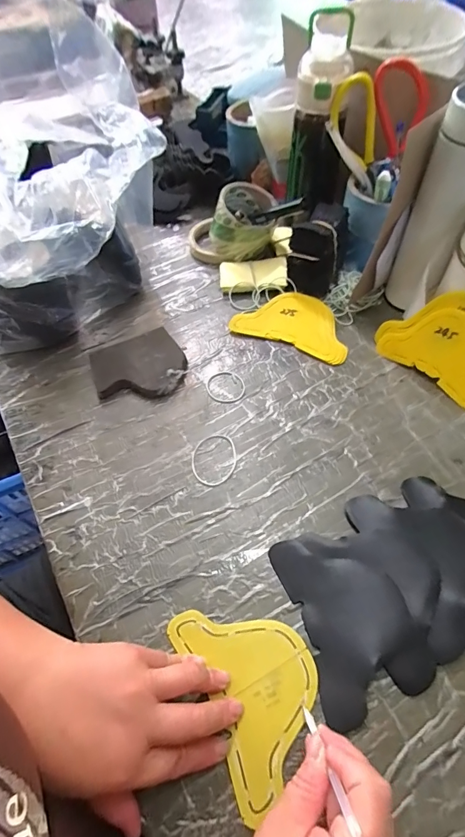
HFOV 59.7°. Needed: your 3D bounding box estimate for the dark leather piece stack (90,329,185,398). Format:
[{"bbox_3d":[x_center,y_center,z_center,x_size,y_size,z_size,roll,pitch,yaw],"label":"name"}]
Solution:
[{"bbox_3d":[-0.113,-0.062,0.489,0.106,0.019,0.094,-20,58,-9],"label":"dark leather piece stack"}]

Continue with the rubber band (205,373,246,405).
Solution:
[{"bbox_3d":[-0.008,-0.037,0.488,0.046,0.004,0.049,-2,57,3],"label":"rubber band"}]

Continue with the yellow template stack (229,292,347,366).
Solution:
[{"bbox_3d":[0.083,-0.127,0.526,0.147,0.007,0.092,20,61,16],"label":"yellow template stack"}]

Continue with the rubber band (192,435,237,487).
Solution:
[{"bbox_3d":[-0.020,0.043,0.427,0.047,0.004,0.059,-8,57,-1],"label":"rubber band"}]

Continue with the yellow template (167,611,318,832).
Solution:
[{"bbox_3d":[0.017,0.205,0.319,0.091,0.004,0.133,-26,59,-13],"label":"yellow template"}]

